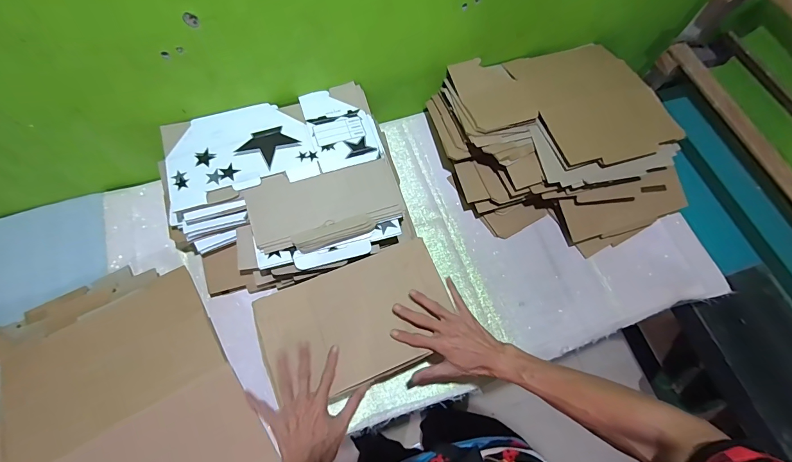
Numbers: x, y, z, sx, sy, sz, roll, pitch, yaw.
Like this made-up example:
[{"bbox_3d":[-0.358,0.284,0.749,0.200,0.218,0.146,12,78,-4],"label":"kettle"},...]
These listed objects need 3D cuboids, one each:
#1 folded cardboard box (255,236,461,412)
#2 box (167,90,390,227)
[{"bbox_3d":[-0.065,0.151,0.622,0.315,0.025,0.197,-21,71,-11],"label":"folded cardboard box"},{"bbox_3d":[-0.236,-0.164,0.684,0.382,0.009,0.189,-20,71,-11],"label":"box"}]

